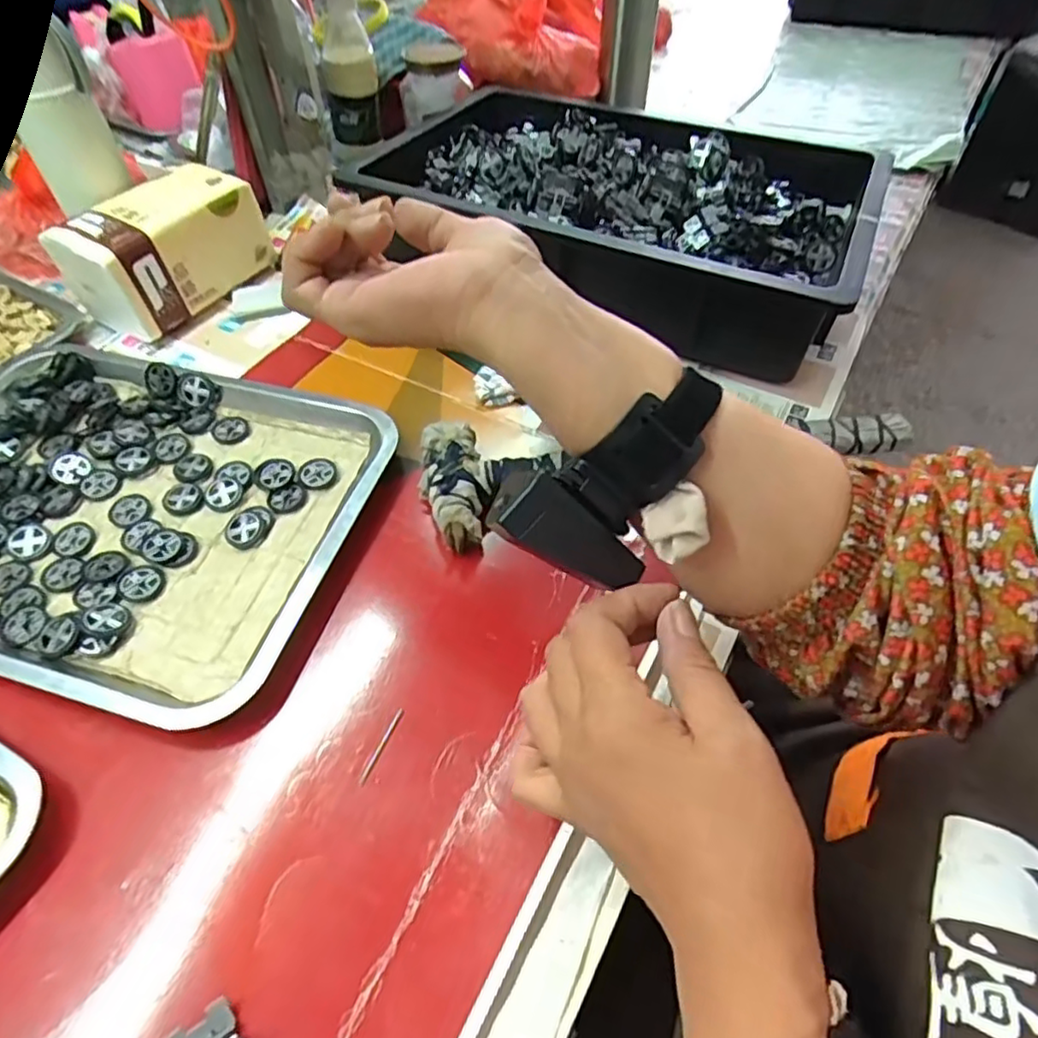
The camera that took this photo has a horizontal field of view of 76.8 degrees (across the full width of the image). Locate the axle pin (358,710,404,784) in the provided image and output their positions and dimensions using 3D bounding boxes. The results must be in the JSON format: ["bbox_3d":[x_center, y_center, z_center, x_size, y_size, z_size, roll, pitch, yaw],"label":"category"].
[{"bbox_3d":[-0.076,0.125,0.362,0.004,0.004,0.045,19,55,14],"label":"axle pin"}]

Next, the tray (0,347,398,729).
[{"bbox_3d":[-0.287,-0.014,0.454,0.338,0.022,0.251,14,54,11],"label":"tray"}]

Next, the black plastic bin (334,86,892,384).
[{"bbox_3d":[0.089,-0.278,0.593,0.403,0.108,0.254,21,56,16],"label":"black plastic bin"}]

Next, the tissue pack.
[{"bbox_3d":[-0.313,-0.243,0.584,0.084,0.080,0.162,31,59,22],"label":"tissue pack"}]

